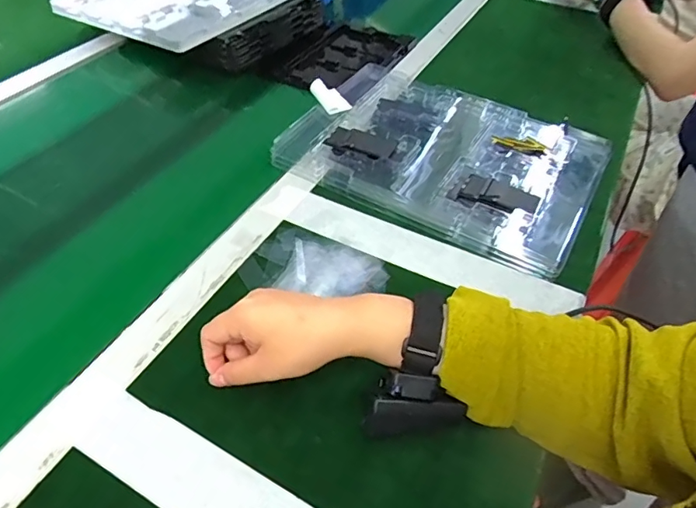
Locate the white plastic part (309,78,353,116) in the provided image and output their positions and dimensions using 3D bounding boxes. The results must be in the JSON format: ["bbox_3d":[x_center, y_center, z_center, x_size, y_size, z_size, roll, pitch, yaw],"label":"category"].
[{"bbox_3d":[-0.024,-0.198,0.634,0.061,0.015,0.031,44,60,15],"label":"white plastic part"}]

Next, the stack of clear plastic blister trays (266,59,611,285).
[{"bbox_3d":[0.109,-0.123,0.594,0.340,0.029,0.232,26,51,19],"label":"stack of clear plastic blister trays"}]

